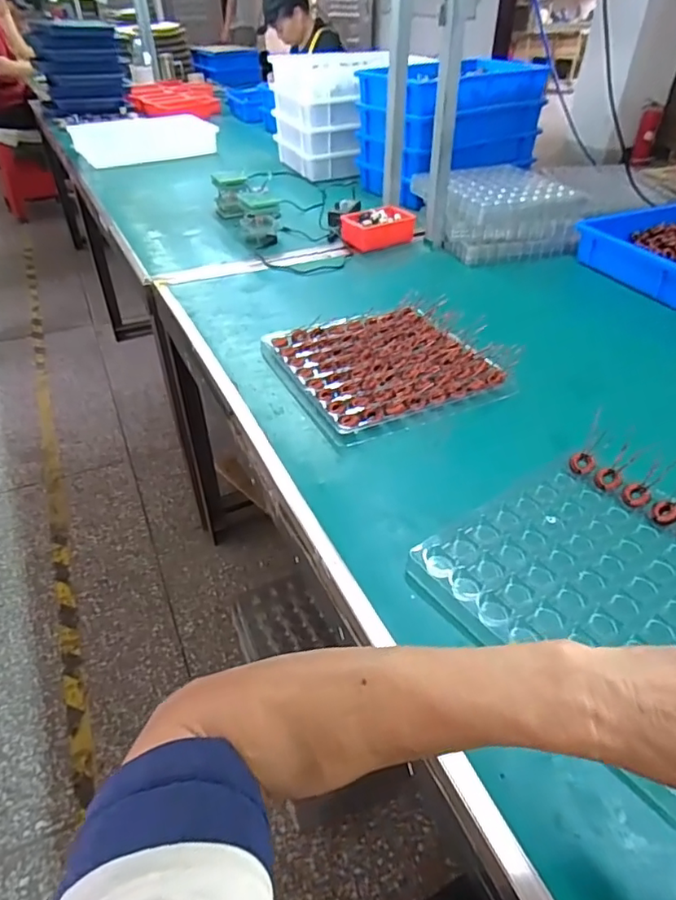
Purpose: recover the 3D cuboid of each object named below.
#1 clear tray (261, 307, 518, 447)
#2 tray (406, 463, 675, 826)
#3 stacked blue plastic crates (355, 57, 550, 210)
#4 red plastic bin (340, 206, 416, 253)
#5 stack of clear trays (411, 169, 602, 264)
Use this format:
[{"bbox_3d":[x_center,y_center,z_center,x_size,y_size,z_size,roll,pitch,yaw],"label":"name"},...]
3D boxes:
[{"bbox_3d":[0.062,-0.128,0.832,0.278,0.039,0.280,-17,43,-19],"label":"clear tray"},{"bbox_3d":[0.259,0.132,0.529,0.281,0.020,0.282,-25,48,-30],"label":"tray"},{"bbox_3d":[0.281,-0.859,1.474,0.404,0.270,0.308,-21,44,-24],"label":"stacked blue plastic crates"},{"bbox_3d":[0.090,-0.492,1.241,0.152,0.065,0.111,-23,45,-25],"label":"red plastic bin"},{"bbox_3d":[0.349,-0.543,1.258,0.315,0.109,0.309,-10,41,-12],"label":"stack of clear trays"}]

